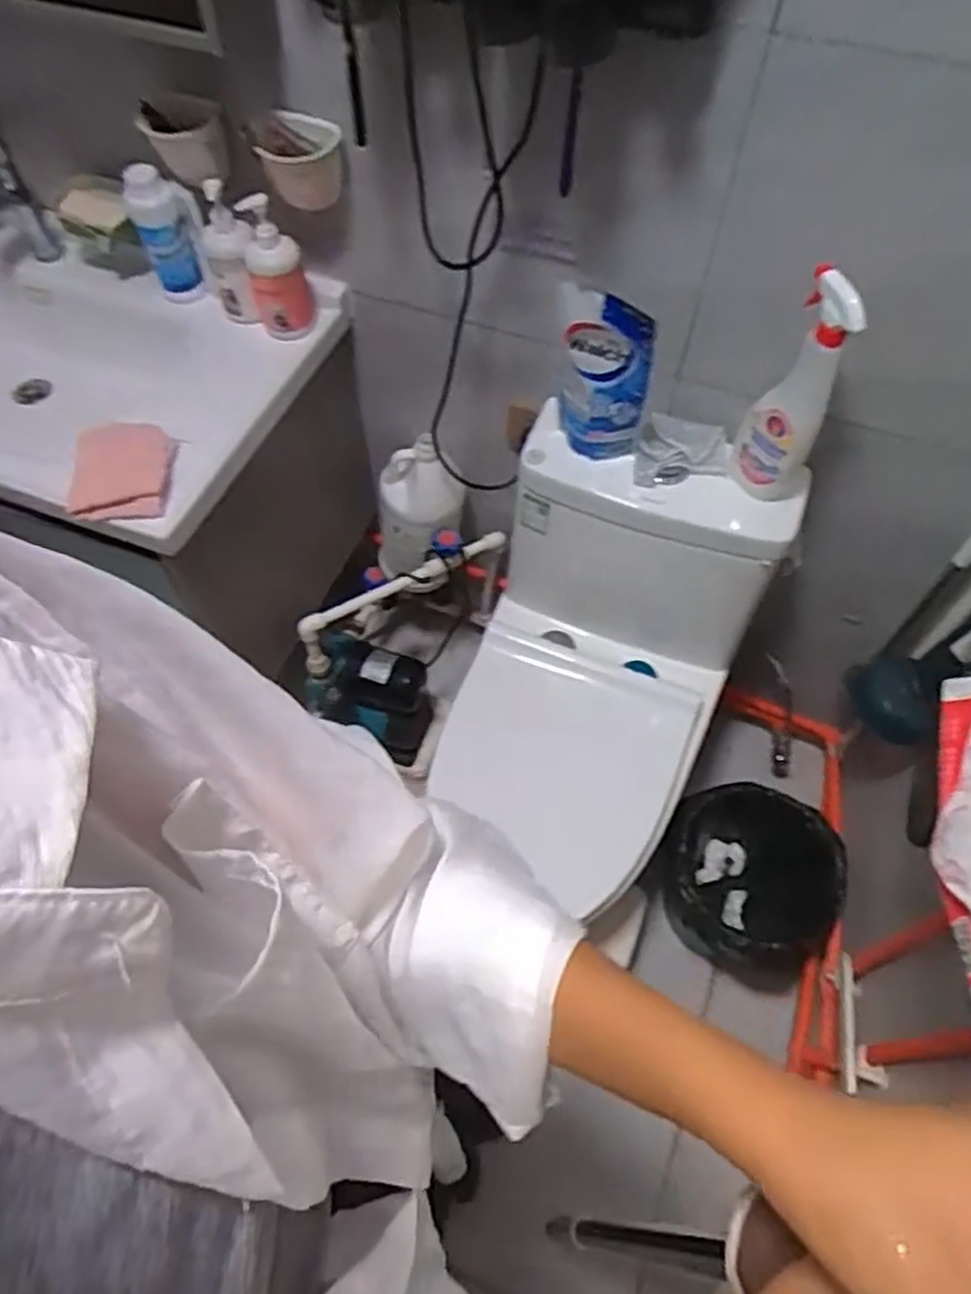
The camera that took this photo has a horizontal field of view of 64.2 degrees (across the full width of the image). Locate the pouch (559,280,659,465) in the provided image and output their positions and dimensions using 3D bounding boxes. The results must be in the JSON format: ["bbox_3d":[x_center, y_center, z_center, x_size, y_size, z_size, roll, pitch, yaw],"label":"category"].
[{"bbox_3d":[0.152,-0.351,0.984,0.118,0.245,0.074,12,60,7],"label":"pouch"}]

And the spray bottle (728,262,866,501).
[{"bbox_3d":[0.373,-0.297,0.925,0.101,0.300,0.069,20,61,12],"label":"spray bottle"}]

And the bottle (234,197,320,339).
[{"bbox_3d":[-0.284,-0.516,1.061,0.080,0.193,0.064,-14,60,-8],"label":"bottle"}]

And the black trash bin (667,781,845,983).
[{"bbox_3d":[0.463,0.395,1.363,0.307,0.313,0.263,30,64,17],"label":"black trash bin"}]

